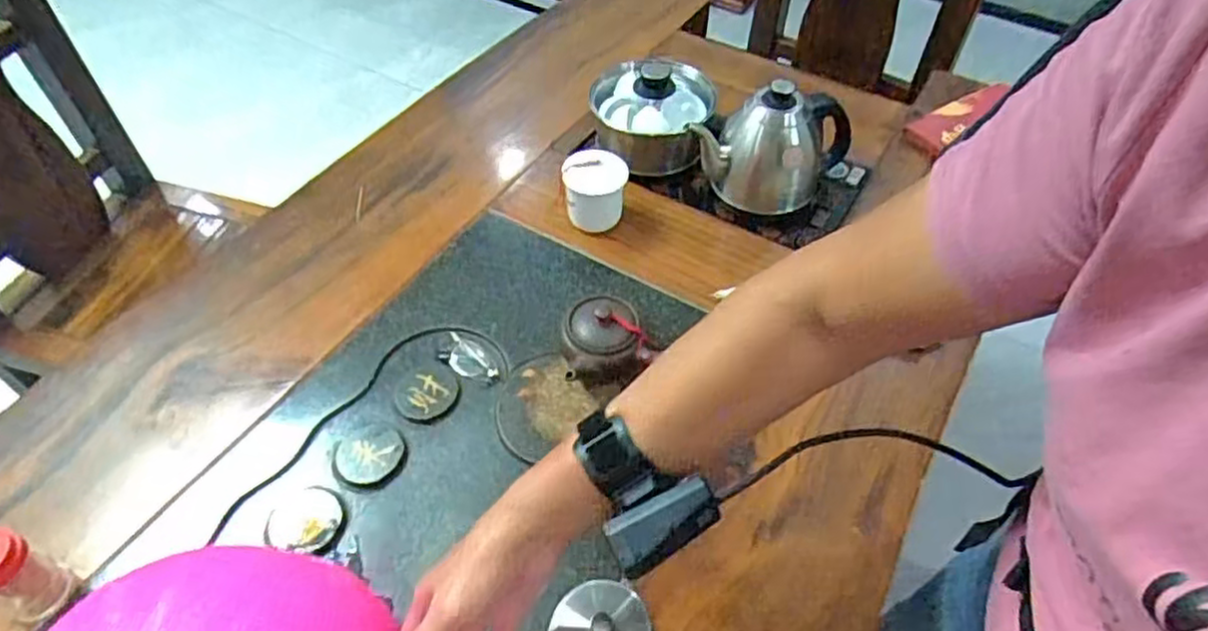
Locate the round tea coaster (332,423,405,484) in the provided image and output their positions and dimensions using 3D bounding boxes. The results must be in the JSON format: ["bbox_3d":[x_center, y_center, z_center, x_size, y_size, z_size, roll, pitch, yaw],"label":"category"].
[{"bbox_3d":[-0.236,0.140,0.733,0.064,0.006,0.066,1,51,-1],"label":"round tea coaster"}]

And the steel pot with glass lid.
[{"bbox_3d":[0.058,-0.263,0.984,0.159,0.121,0.163,1,51,-1],"label":"steel pot with glass lid"}]

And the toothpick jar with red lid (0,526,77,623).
[{"bbox_3d":[-0.492,0.212,0.599,0.047,0.089,0.050,1,51,-1],"label":"toothpick jar with red lid"}]

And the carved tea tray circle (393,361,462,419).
[{"bbox_3d":[-0.192,0.081,0.781,0.069,0.008,0.069,1,51,-1],"label":"carved tea tray circle"}]

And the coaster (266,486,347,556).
[{"bbox_3d":[-0.280,0.191,0.682,0.068,0.004,0.061,5,51,3],"label":"coaster"}]

